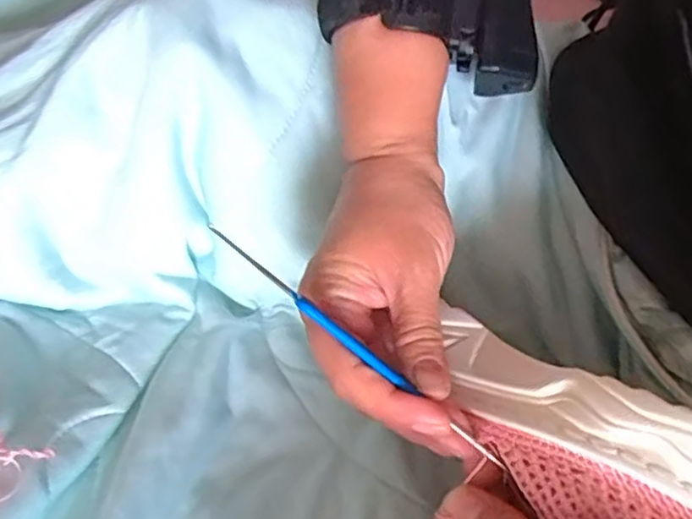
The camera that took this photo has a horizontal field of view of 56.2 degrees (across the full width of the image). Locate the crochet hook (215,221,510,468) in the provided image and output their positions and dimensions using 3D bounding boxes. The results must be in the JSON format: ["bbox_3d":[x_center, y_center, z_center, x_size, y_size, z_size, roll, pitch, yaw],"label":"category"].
[{"bbox_3d":[0.005,0.034,0.249,0.144,0.009,0.006,39,57,-2],"label":"crochet hook"}]

